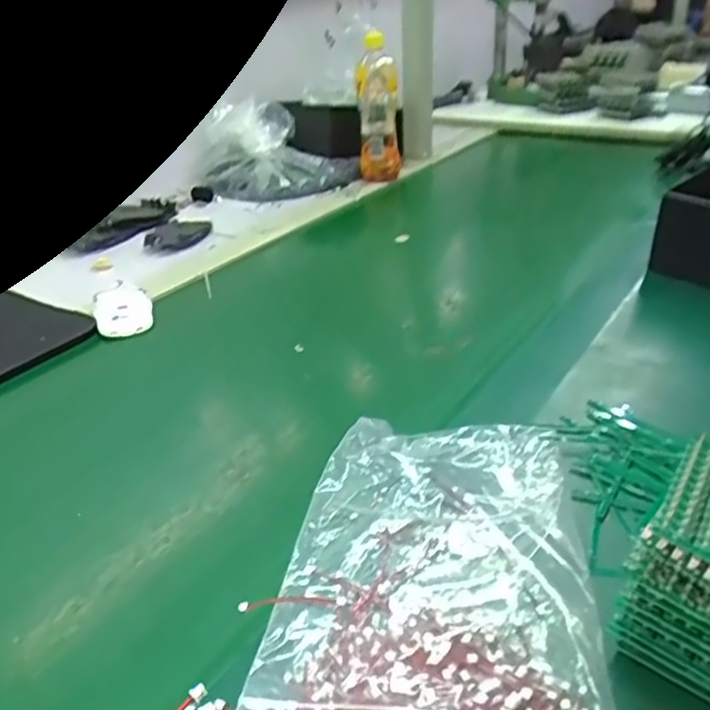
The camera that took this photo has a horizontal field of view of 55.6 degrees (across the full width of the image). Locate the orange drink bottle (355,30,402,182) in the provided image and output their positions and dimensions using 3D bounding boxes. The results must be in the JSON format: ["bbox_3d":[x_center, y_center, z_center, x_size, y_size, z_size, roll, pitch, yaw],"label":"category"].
[{"bbox_3d":[0.036,-0.387,1.074,0.066,0.211,0.069,-3,29,2],"label":"orange drink bottle"}]

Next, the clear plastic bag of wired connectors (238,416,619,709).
[{"bbox_3d":[0.049,0.112,0.391,0.164,0.026,0.235,2,31,8],"label":"clear plastic bag of wired connectors"}]

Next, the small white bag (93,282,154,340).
[{"bbox_3d":[-0.246,-0.048,0.714,0.058,0.021,0.086,-13,32,-16],"label":"small white bag"}]

